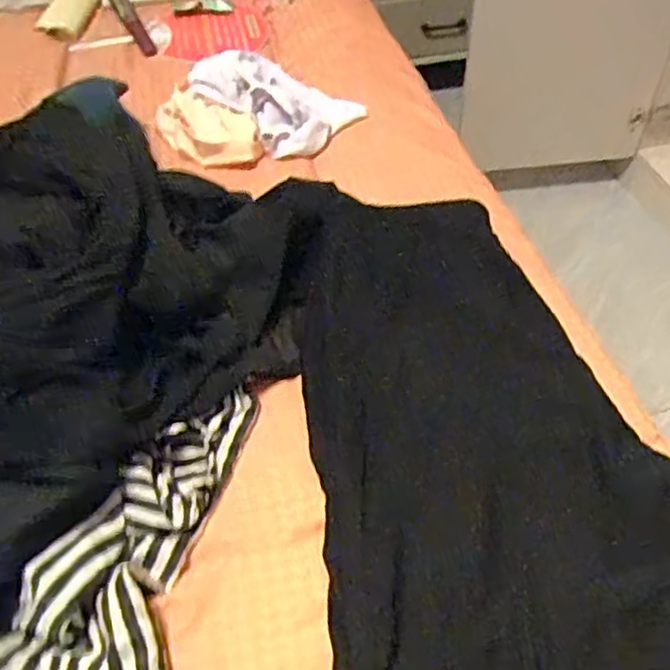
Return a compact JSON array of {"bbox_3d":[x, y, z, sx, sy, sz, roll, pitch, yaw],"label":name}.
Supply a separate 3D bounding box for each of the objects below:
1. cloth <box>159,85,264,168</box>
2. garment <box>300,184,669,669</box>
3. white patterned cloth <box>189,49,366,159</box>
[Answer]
[{"bbox_3d":[-0.167,-0.273,0.887,0.092,0.029,0.176,-31,54,-22],"label":"cloth"},{"bbox_3d":[0.125,0.168,0.483,0.264,0.050,0.759,-4,47,-1],"label":"garment"},{"bbox_3d":[-0.084,-0.327,0.929,0.157,0.060,0.242,-33,55,-24],"label":"white patterned cloth"}]

